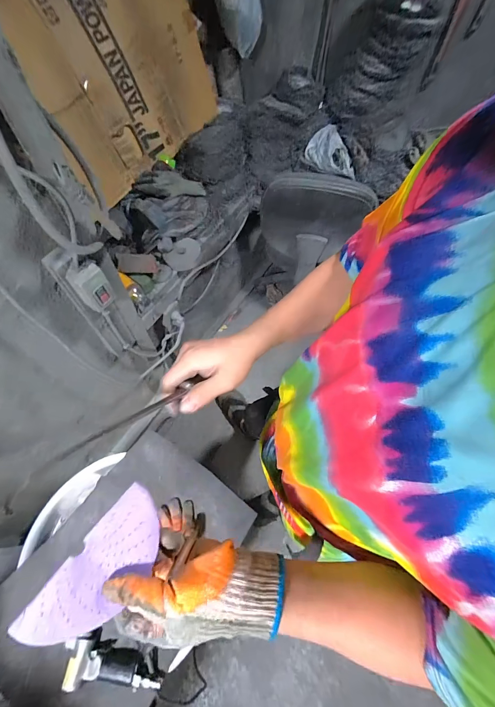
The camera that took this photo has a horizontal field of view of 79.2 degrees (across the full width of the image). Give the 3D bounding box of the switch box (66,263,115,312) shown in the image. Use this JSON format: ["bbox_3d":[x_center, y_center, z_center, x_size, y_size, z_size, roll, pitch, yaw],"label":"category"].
[{"bbox_3d":[-0.339,-0.148,0.654,0.052,0.097,0.063,32,65,15],"label":"switch box"}]

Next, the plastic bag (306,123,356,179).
[{"bbox_3d":[0.293,-0.701,1.041,0.117,0.090,0.191,-22,64,-13],"label":"plastic bag"}]

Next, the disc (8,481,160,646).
[{"bbox_3d":[-0.138,0.206,0.285,0.068,0.010,0.144,45,74,-9],"label":"disc"}]

